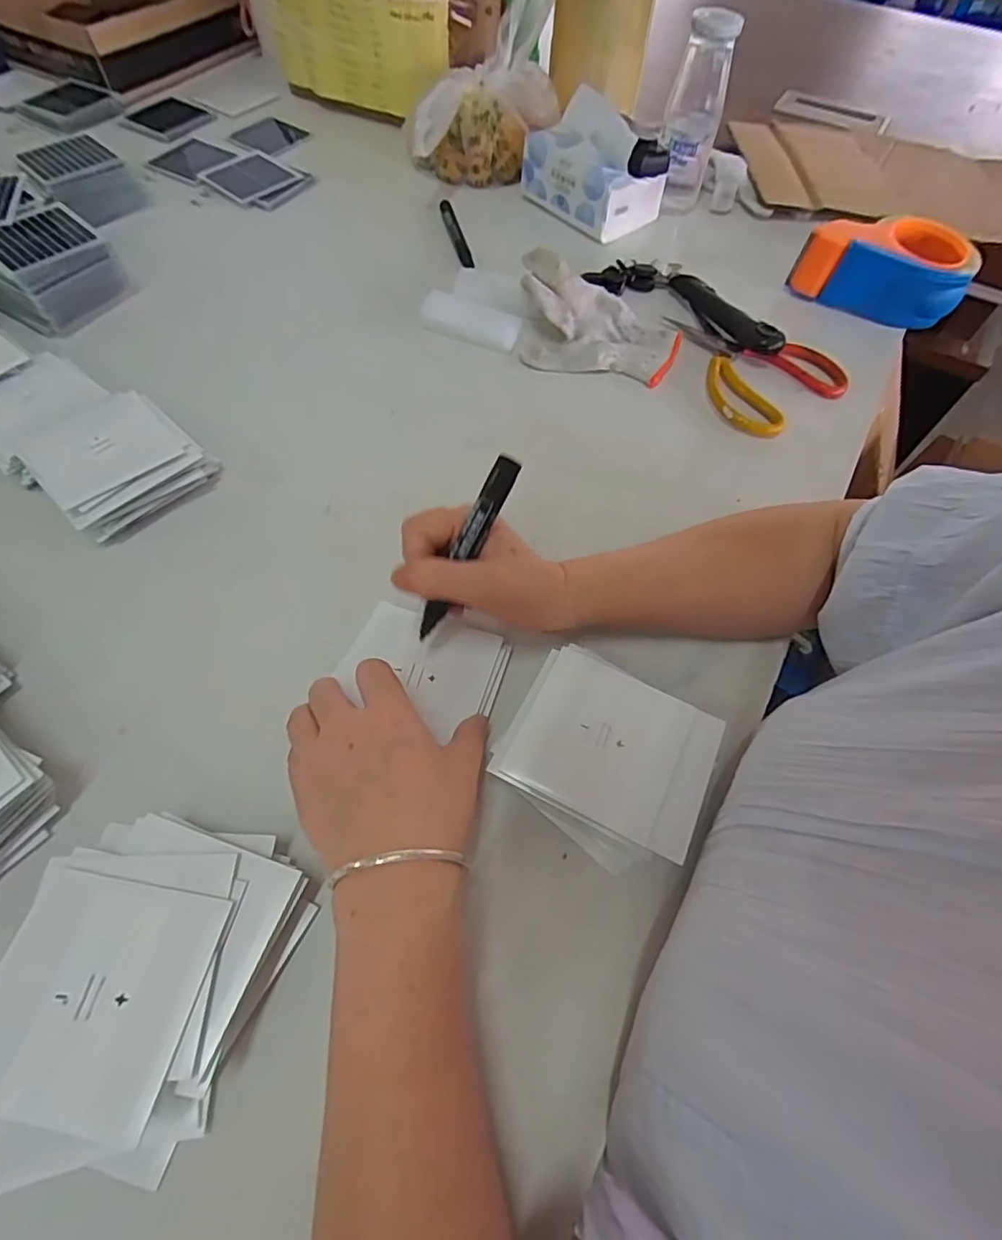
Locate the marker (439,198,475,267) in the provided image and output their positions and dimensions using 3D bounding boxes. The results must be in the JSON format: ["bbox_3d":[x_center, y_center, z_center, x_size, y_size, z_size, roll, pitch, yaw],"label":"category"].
[{"bbox_3d":[-0.050,-0.431,0.638,0.014,0.008,0.141,-12,63,-9],"label":"marker"}]

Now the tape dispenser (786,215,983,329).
[{"bbox_3d":[0.392,-0.368,0.588,0.162,0.064,0.097,20,63,9],"label":"tape dispenser"}]

